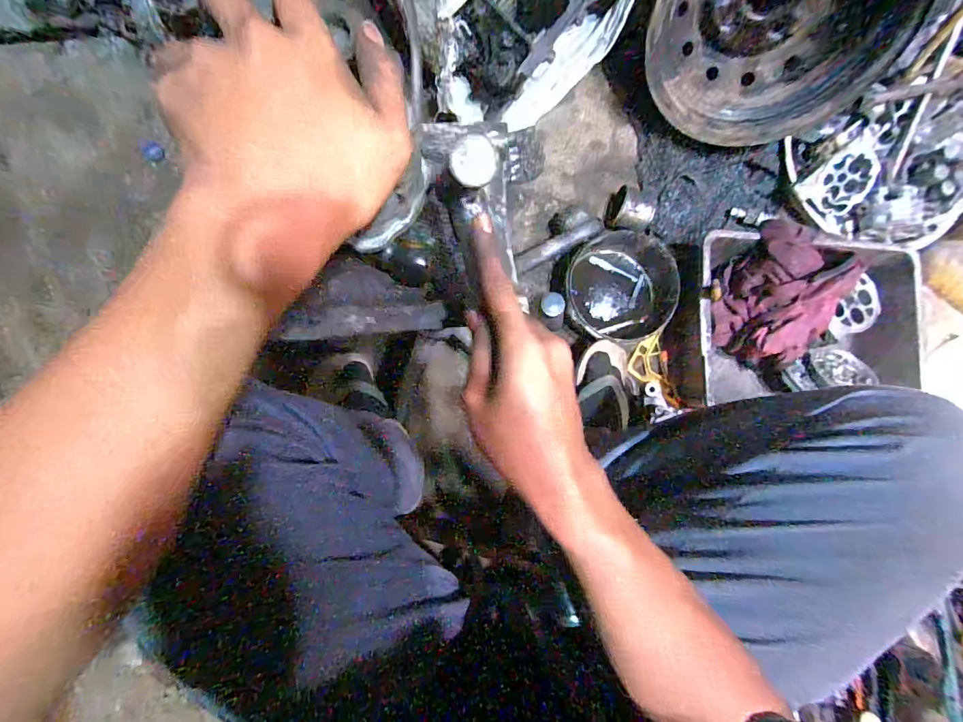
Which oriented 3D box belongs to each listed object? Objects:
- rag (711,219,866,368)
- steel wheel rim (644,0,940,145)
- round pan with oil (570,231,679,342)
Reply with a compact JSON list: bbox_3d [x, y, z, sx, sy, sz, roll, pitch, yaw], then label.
[{"bbox_3d":[0.479,-0.110,0.711,0.168,0.150,0.234,-11,86,-6],"label":"rag"},{"bbox_3d":[0.455,-0.558,0.694,0.355,0.364,0.160,22,57,-6],"label":"steel wheel rim"},{"bbox_3d":[0.254,-0.132,0.783,0.213,0.073,0.194,0,85,-5],"label":"round pan with oil"}]

